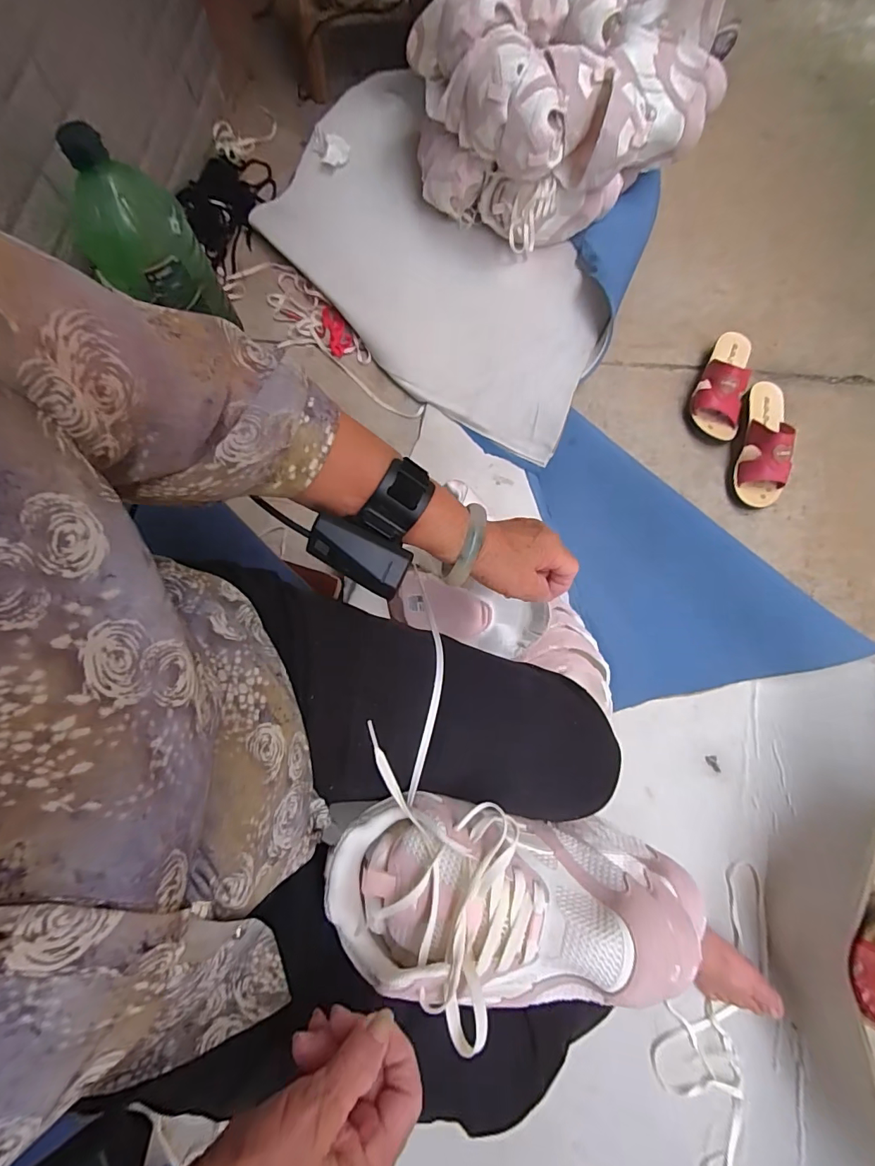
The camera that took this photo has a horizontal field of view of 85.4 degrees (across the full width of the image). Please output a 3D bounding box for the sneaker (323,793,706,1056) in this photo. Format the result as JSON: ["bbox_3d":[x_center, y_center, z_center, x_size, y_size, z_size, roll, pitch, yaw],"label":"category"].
[{"bbox_3d":[0.059,0.233,0.352,0.270,0.099,0.129,6,76,-2],"label":"sneaker"}]

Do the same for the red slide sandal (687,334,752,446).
[{"bbox_3d":[0.507,-0.357,0.834,0.086,0.071,0.211,21,77,6],"label":"red slide sandal"}]

